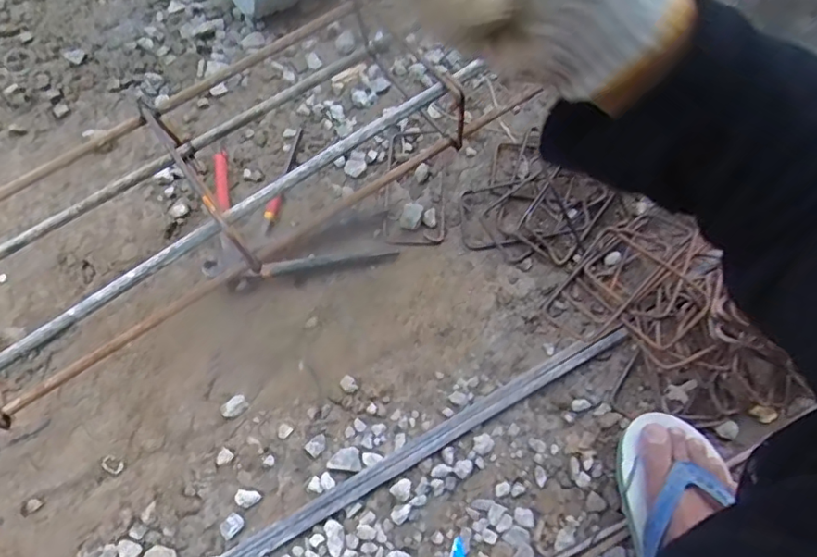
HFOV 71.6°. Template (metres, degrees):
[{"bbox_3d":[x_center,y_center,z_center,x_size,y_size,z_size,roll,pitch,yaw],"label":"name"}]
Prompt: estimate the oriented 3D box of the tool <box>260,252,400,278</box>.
[{"bbox_3d":[-0.090,-0.021,0.655,0.154,0.014,0.017,-11,71,-3],"label":"tool"}]

